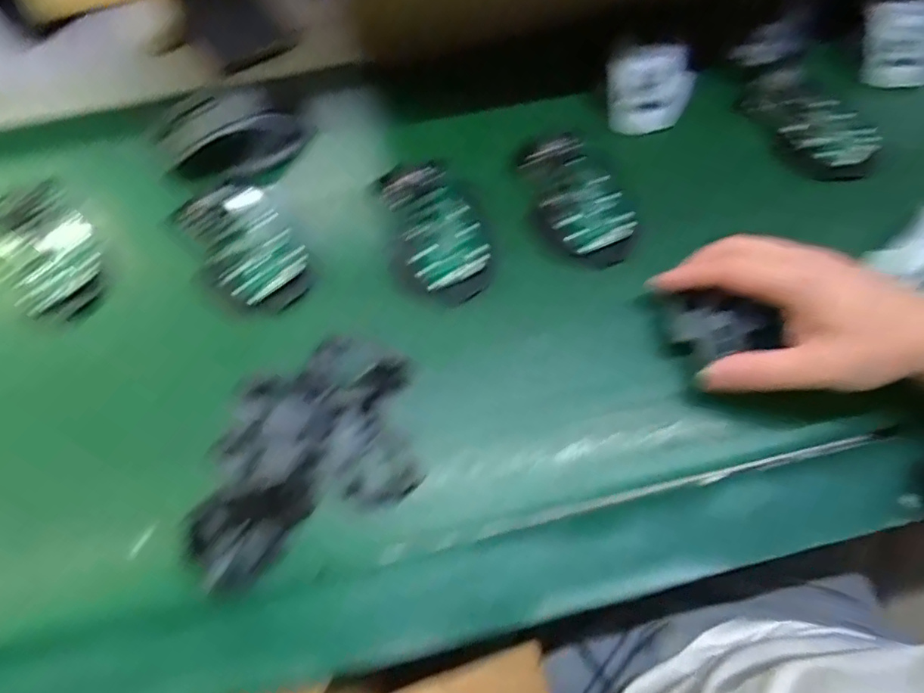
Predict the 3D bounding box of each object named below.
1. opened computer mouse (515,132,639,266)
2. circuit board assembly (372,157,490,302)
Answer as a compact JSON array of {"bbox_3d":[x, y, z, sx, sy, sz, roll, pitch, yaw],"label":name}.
[{"bbox_3d":[0.086,-0.110,0.436,0.066,0.019,0.107,-20,69,-6],"label":"opened computer mouse"},{"bbox_3d":[-0.018,-0.085,0.422,0.066,0.016,0.108,-18,79,-6],"label":"circuit board assembly"}]

